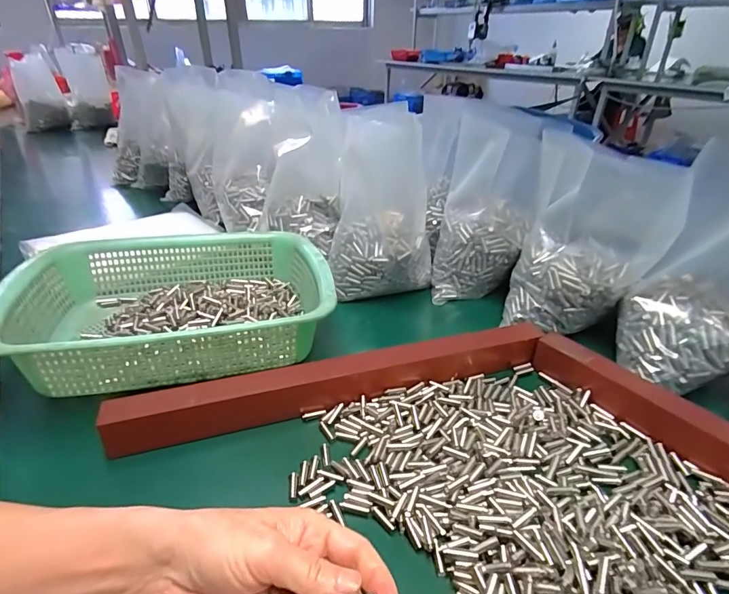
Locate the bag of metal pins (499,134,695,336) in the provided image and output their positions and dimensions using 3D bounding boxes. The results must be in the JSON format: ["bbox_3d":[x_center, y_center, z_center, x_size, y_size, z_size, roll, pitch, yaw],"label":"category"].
[{"bbox_3d":[0.235,-0.059,0.455,0.128,0.184,0.093,9,33,14],"label":"bag of metal pins"}]

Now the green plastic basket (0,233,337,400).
[{"bbox_3d":[-0.189,0.002,0.450,0.296,0.077,0.221,-9,33,-14],"label":"green plastic basket"}]

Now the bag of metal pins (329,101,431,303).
[{"bbox_3d":[0.017,-0.117,0.538,0.129,0.229,0.098,-8,3,-12],"label":"bag of metal pins"}]

